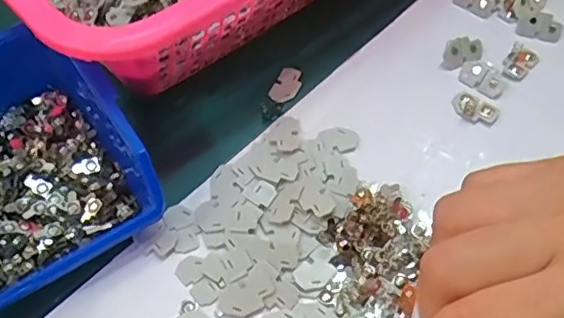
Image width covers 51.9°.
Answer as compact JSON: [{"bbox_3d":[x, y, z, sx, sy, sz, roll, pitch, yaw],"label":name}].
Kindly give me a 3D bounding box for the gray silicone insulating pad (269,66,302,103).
[{"bbox_3d":[0.003,-0.047,0.374,0.016,0.004,0.026,24,75,18],"label":"gray silicone insulating pad"}]

